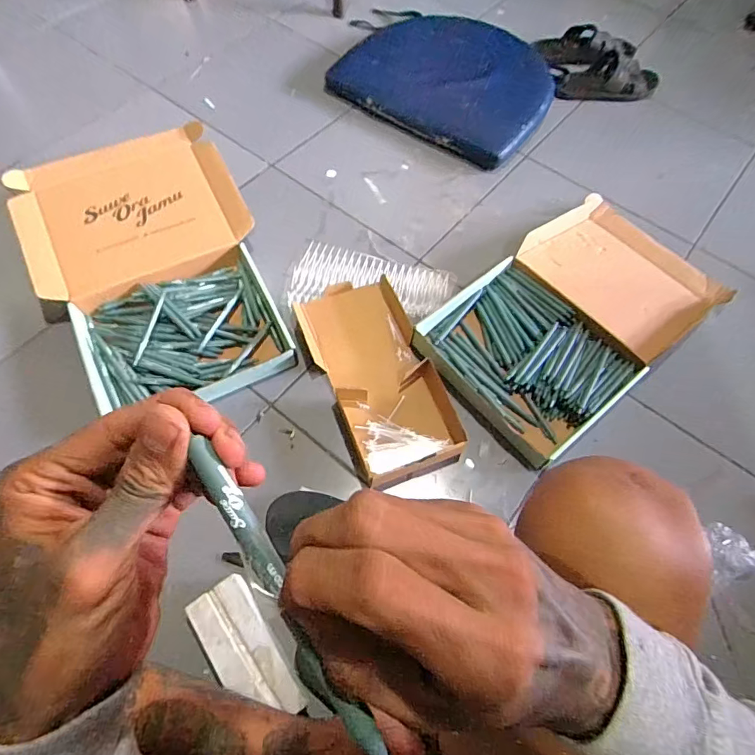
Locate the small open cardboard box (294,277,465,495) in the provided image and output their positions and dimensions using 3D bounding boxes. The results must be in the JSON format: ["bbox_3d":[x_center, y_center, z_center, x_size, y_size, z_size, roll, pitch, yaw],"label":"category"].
[{"bbox_3d":[-0.003,-0.013,0.810,0.181,0.046,0.374,-19,67,-12],"label":"small open cardboard box"}]

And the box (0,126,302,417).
[{"bbox_3d":[-0.388,-0.191,0.833,0.358,0.074,0.525,-22,68,-13],"label":"box"}]

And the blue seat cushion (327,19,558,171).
[{"bbox_3d":[0.155,-0.692,1.113,0.475,0.097,0.306,32,67,12],"label":"blue seat cushion"}]

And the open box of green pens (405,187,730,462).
[{"bbox_3d":[0.355,-0.122,0.860,0.539,0.064,0.319,-36,72,-18],"label":"open box of green pens"}]

